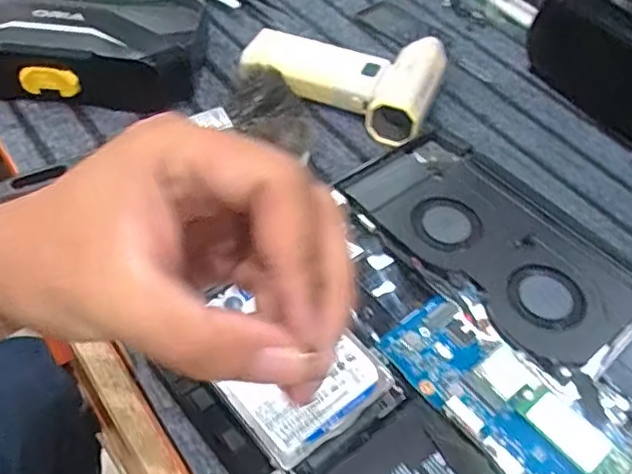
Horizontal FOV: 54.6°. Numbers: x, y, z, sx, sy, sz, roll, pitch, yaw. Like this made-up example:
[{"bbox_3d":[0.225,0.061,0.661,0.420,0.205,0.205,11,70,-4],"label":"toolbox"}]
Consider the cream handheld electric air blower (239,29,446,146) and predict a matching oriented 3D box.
[{"bbox_3d":[0.022,-0.126,0.461,0.141,0.036,0.097,21,52,12],"label":"cream handheld electric air blower"}]

